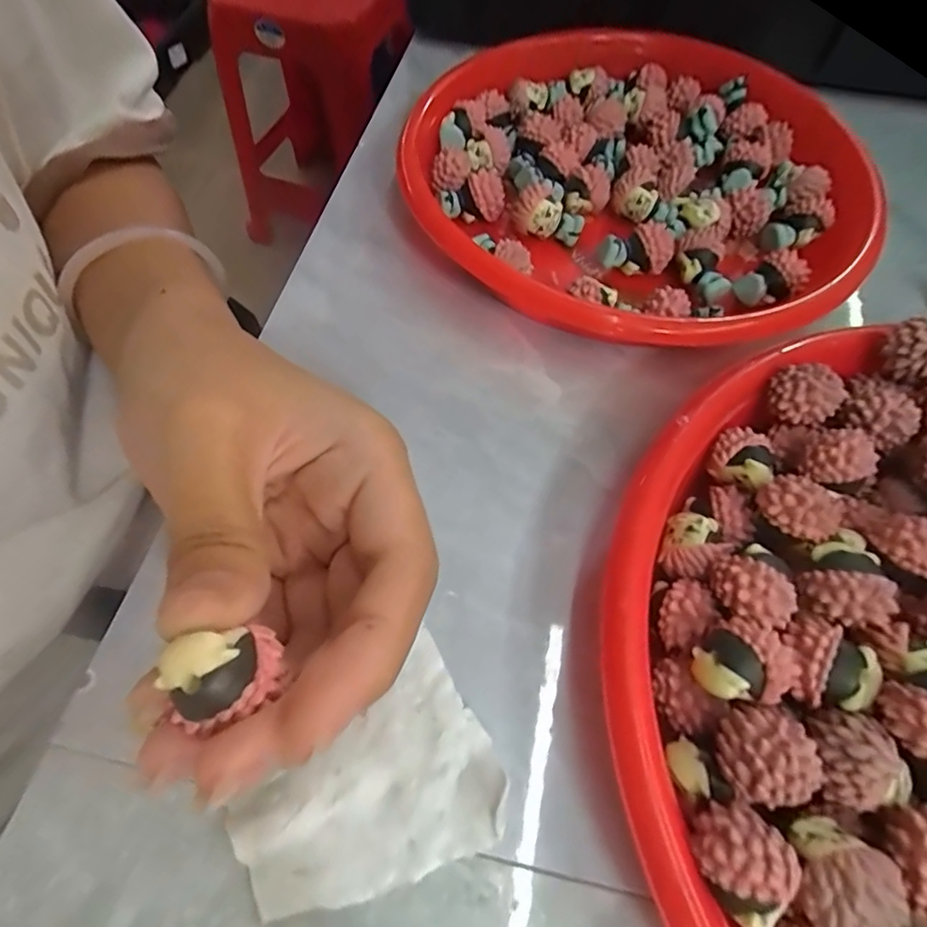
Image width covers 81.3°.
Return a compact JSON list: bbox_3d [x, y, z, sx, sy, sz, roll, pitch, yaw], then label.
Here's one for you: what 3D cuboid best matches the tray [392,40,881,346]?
[{"bbox_3d":[0.074,-0.125,0.238,0.190,0.032,0.191,38,66,17],"label":"tray"}]

